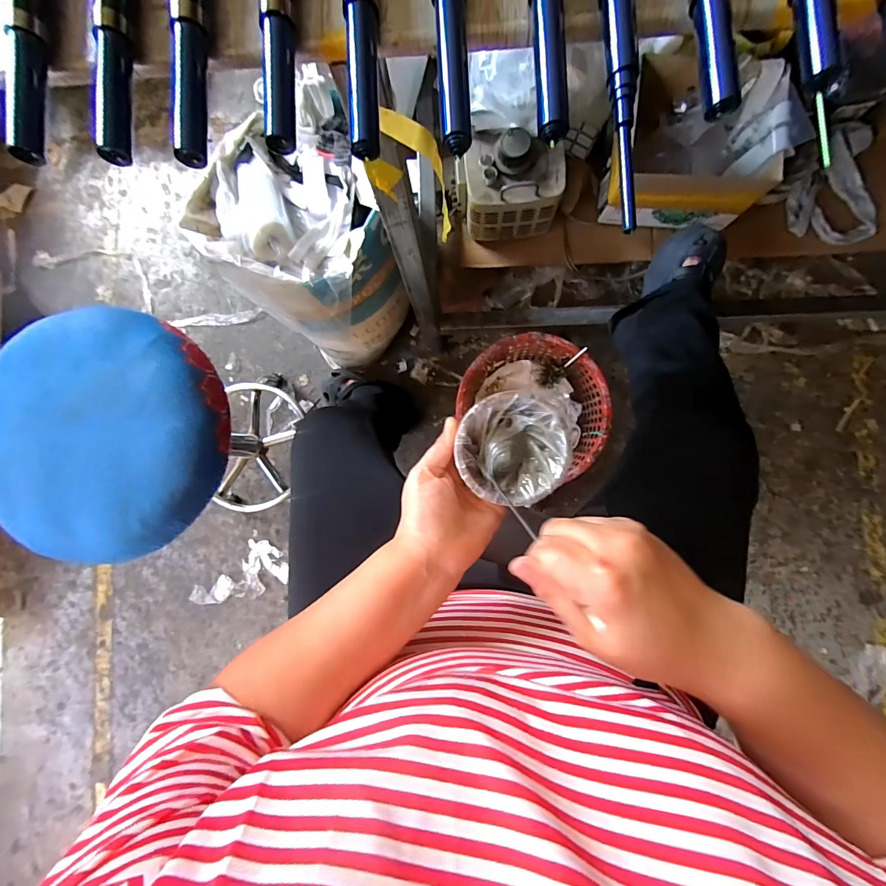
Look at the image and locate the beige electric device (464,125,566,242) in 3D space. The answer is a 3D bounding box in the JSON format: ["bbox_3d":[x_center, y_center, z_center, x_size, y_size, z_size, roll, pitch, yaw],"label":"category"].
[{"bbox_3d":[0.136,-0.514,0.813,0.195,0.155,0.142,-7,86,3],"label":"beige electric device"}]

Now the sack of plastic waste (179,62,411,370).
[{"bbox_3d":[-0.249,-0.345,0.820,0.242,0.380,0.346,-42,86,0],"label":"sack of plastic waste"}]

